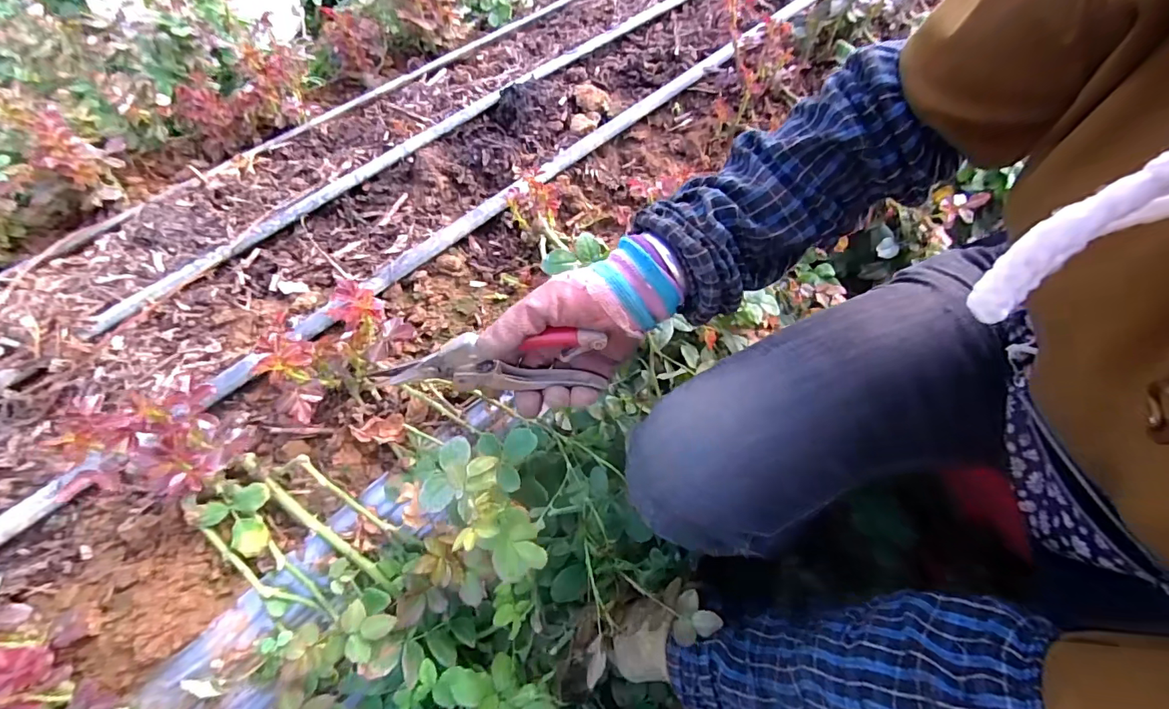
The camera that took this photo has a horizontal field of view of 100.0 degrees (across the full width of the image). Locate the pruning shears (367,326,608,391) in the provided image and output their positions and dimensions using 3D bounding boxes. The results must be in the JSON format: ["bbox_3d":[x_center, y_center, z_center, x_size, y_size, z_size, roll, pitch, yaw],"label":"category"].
[{"bbox_3d":[-0.071,0.008,0.369,0.173,0.051,0.022,-6,57,11],"label":"pruning shears"}]

